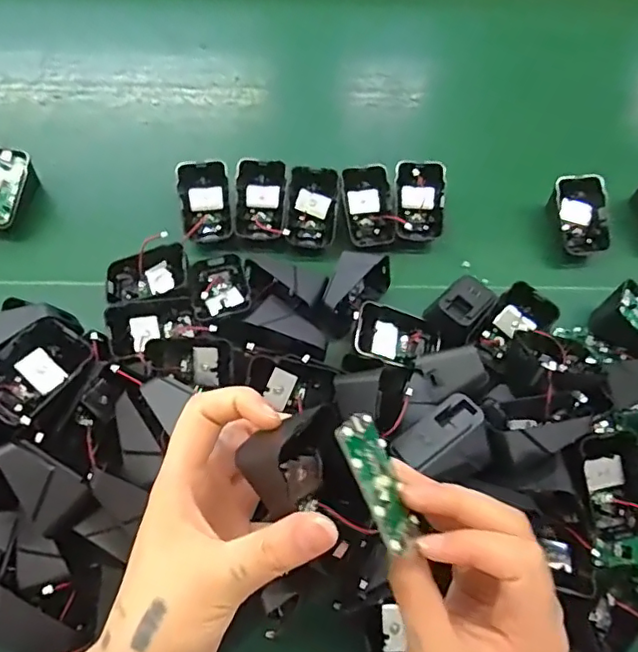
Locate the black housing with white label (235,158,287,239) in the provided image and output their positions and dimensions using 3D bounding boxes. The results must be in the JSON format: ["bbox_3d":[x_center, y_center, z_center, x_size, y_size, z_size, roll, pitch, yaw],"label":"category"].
[{"bbox_3d":[-0.051,-0.110,0.489,0.042,0.019,0.069,1,91,-1],"label":"black housing with white label"}]

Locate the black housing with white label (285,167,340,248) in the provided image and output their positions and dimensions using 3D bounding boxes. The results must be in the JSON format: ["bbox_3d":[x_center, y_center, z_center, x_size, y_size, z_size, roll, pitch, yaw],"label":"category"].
[{"bbox_3d":[-0.005,-0.104,0.488,0.043,0.029,0.059,6,67,0],"label":"black housing with white label"}]

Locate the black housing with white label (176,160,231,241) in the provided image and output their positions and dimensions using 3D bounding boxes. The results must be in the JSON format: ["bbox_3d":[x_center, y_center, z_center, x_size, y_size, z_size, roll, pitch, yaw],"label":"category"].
[{"bbox_3d":[-0.099,-0.108,0.486,0.043,0.023,0.070,-4,88,-9],"label":"black housing with white label"}]

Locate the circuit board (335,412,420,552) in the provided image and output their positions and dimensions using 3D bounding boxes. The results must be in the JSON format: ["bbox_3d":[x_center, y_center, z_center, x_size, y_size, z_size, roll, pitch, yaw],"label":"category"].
[{"bbox_3d":[0.027,0.068,0.248,0.005,0.031,0.059,-26,81,30],"label":"circuit board"}]

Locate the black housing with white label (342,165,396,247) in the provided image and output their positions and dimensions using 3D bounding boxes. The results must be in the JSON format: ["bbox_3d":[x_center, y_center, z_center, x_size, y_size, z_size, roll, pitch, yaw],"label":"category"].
[{"bbox_3d":[0.043,-0.105,0.489,0.045,0.028,0.069,-9,101,-9],"label":"black housing with white label"}]

